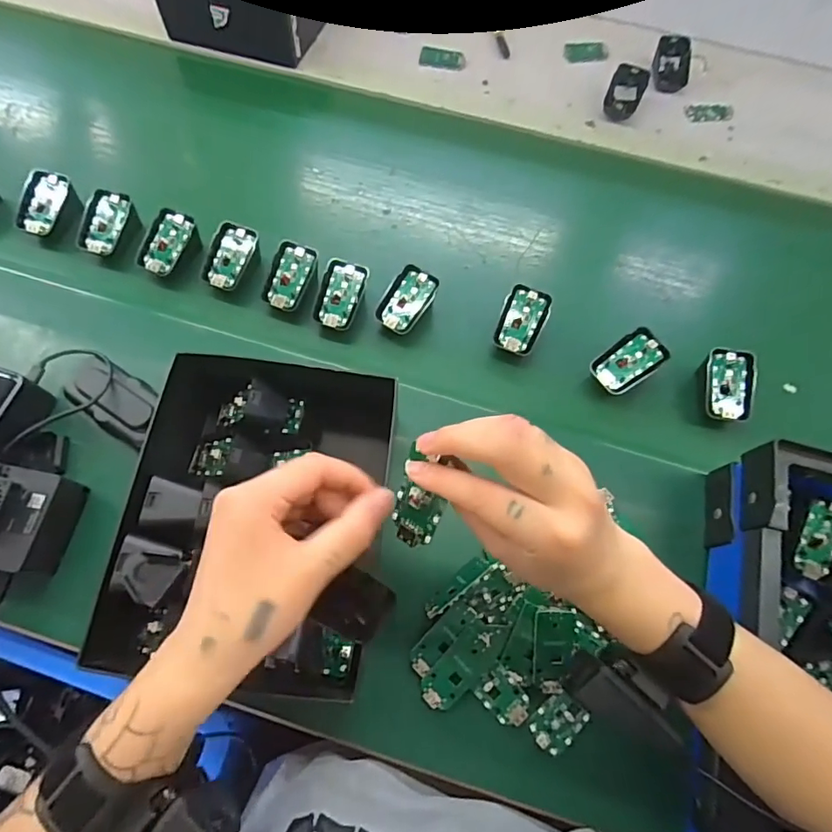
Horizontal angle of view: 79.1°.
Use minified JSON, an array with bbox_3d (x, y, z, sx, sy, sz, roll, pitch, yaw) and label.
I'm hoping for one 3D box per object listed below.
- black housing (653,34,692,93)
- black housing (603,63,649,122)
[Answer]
[{"bbox_3d":[0.357,-0.493,0.705,0.045,0.032,0.078,8,66,2],"label":"black housing"},{"bbox_3d":[0.276,-0.428,0.667,0.046,0.035,0.065,21,67,7],"label":"black housing"}]

